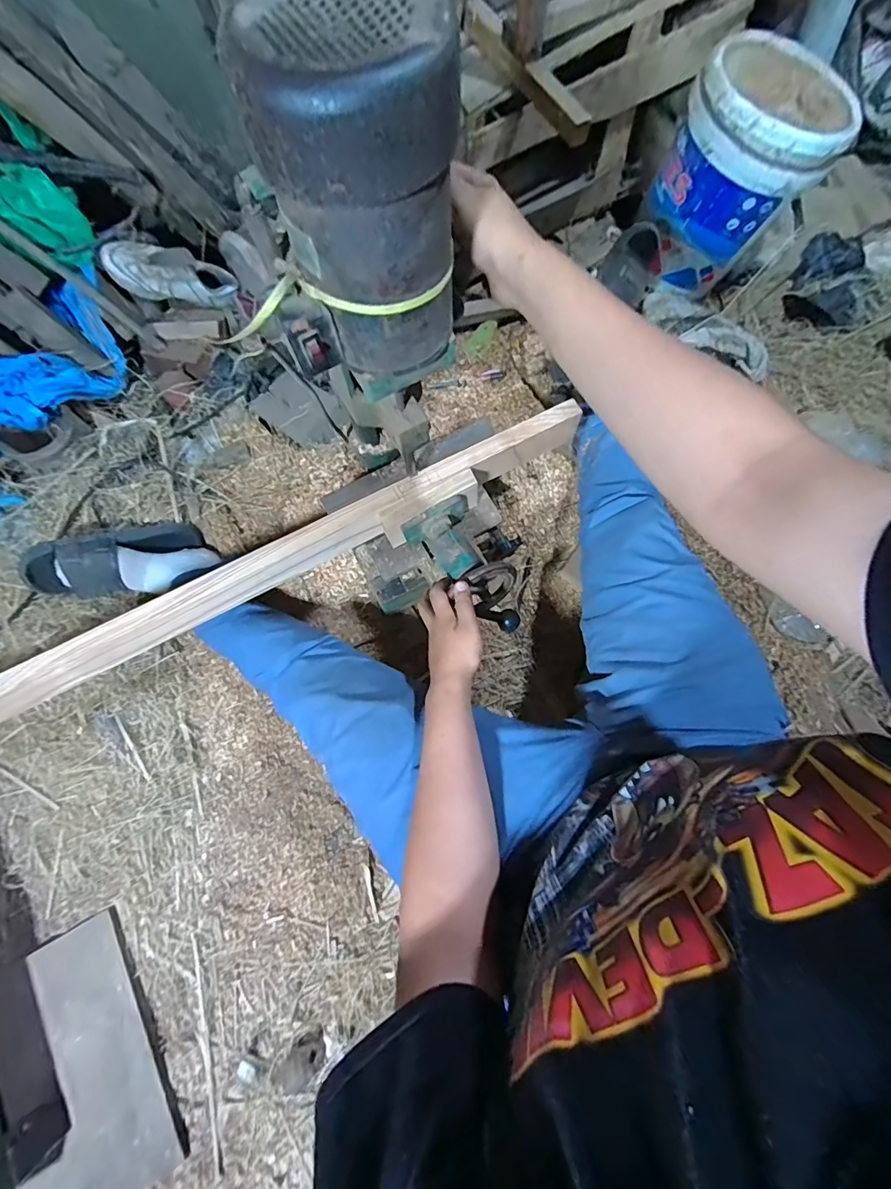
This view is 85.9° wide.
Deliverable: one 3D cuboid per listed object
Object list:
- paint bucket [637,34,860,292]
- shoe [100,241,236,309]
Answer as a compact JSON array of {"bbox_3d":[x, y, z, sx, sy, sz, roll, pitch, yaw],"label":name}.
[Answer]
[{"bbox_3d":[0.610,-0.876,0.986,0.278,0.312,0.293,0,72,1],"label":"paint bucket"},{"bbox_3d":[-0.583,-0.683,1.025,0.245,0.079,0.073,-4,76,-26],"label":"shoe"}]

